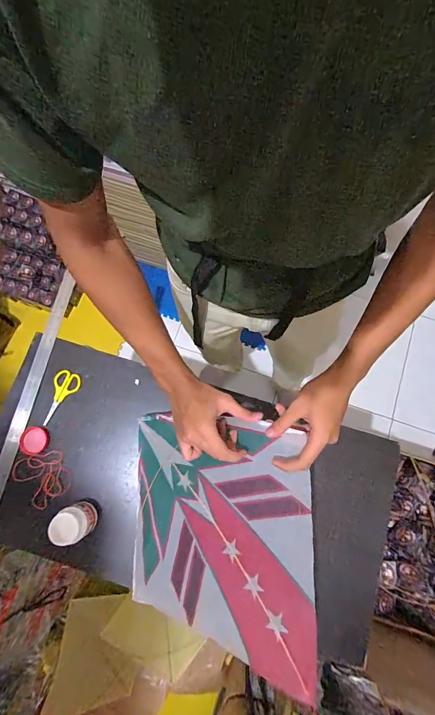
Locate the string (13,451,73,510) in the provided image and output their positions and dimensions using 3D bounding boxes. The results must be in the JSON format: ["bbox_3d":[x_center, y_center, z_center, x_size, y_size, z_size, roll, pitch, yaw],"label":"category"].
[{"bbox_3d":[-0.344,0.231,0.636,0.098,0.014,0.105,0,77,0],"label":"string"}]

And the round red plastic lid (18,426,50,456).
[{"bbox_3d":[-0.368,0.167,0.649,0.058,0.007,0.055,0,77,0],"label":"round red plastic lid"}]

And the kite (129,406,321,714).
[{"bbox_3d":[-0.012,0.268,0.516,0.328,0.033,0.329,-6,79,33],"label":"kite"}]

